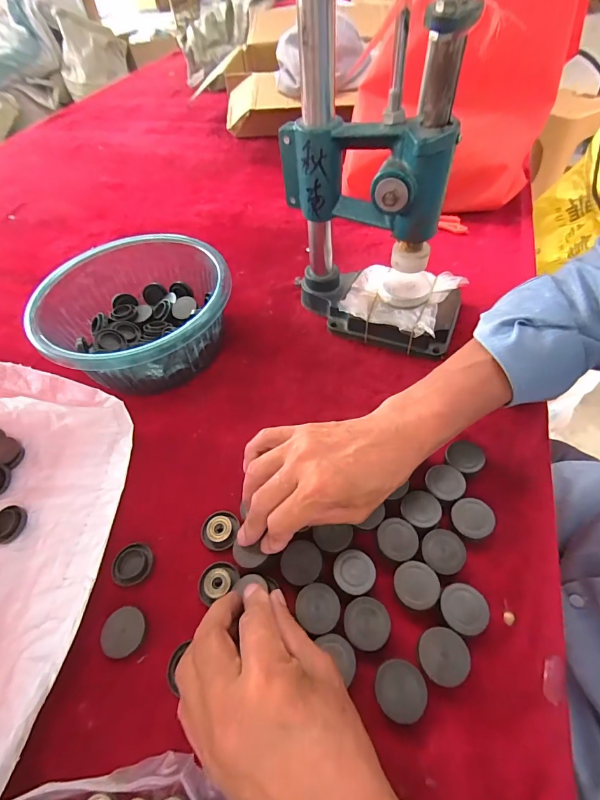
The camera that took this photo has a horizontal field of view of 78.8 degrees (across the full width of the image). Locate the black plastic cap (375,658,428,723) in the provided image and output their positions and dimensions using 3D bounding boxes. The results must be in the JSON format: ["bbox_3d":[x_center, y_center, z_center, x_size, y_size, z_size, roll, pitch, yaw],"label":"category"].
[{"bbox_3d":[0.066,0.194,0.245,0.031,0.020,0.031,1,55,5],"label":"black plastic cap"}]

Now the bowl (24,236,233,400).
[{"bbox_3d":[-0.180,-0.095,0.431,0.203,0.090,0.204,-14,55,-5],"label":"bowl"}]

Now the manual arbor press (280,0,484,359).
[{"bbox_3d":[0.083,-0.219,0.339,0.201,0.348,0.118,21,59,18],"label":"manual arbor press"}]

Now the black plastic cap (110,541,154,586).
[{"bbox_3d":[-0.141,0.138,0.309,0.031,0.004,0.034,5,47,-15],"label":"black plastic cap"}]

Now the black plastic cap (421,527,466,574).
[{"bbox_3d":[0.113,0.122,0.292,0.031,0.014,0.032,-2,54,3],"label":"black plastic cap"}]

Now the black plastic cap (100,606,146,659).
[{"bbox_3d":[-0.134,0.177,0.280,0.029,0.010,0.032,1,55,5],"label":"black plastic cap"}]

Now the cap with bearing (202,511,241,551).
[{"bbox_3d":[-0.069,0.115,0.321,0.032,0.011,0.033,-2,54,3],"label":"cap with bearing"}]

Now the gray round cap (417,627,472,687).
[{"bbox_3d":[0.098,0.177,0.253,0.031,0.020,0.032,-2,54,3],"label":"gray round cap"}]

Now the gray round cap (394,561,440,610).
[{"bbox_3d":[0.088,0.142,0.280,0.032,0.017,0.032,-2,54,3],"label":"gray round cap"}]

